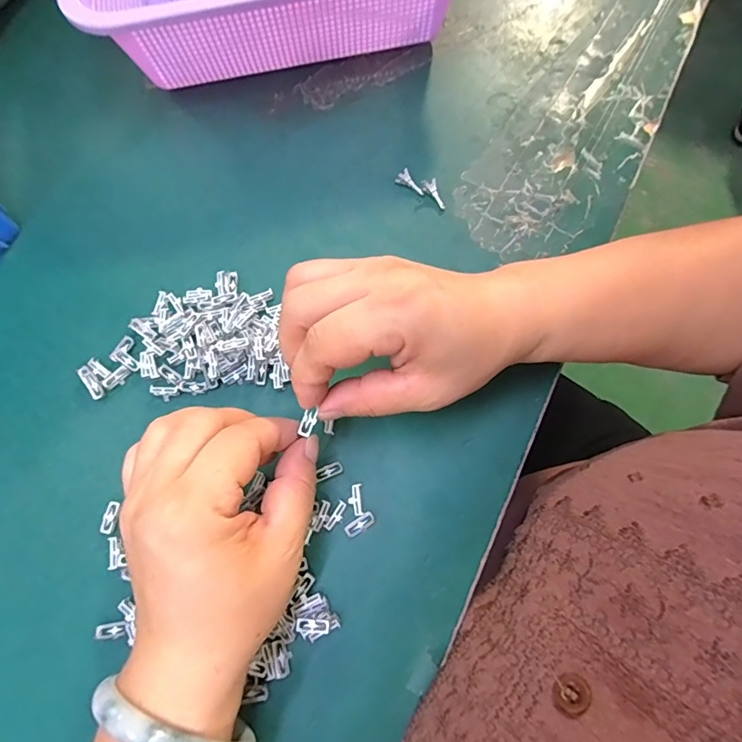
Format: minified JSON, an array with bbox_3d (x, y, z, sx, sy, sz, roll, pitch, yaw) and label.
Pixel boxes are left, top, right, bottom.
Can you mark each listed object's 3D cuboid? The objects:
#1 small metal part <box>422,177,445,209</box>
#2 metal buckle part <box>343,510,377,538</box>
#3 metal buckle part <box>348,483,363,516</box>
[{"bbox_3d":[0.043,-0.116,0.302,0.008,0.006,0.022,-37,95,-9],"label":"small metal part"},{"bbox_3d":[-0.005,0.082,0.243,0.017,0.004,0.008,-33,75,-9],"label":"metal buckle part"},{"bbox_3d":[-0.008,0.070,0.248,0.007,0.006,0.017,-5,74,0],"label":"metal buckle part"}]

